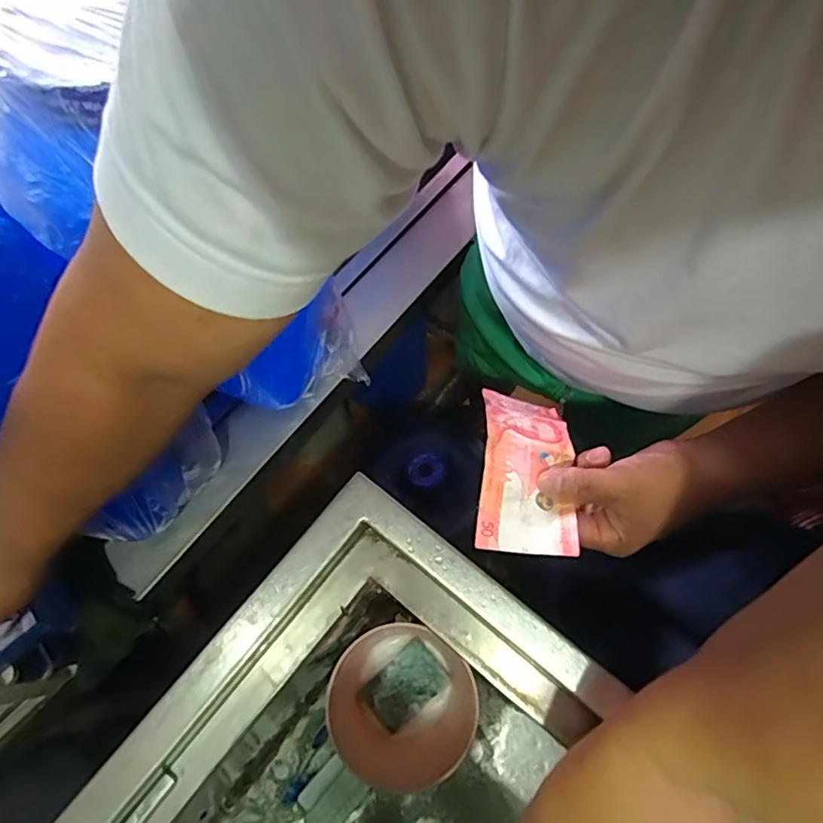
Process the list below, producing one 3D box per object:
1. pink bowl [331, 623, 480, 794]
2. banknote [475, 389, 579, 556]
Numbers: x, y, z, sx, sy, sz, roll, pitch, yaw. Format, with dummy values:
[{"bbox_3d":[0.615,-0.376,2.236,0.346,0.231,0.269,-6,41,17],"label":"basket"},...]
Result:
[{"bbox_3d":[-0.008,0.335,0.628,0.168,0.066,0.152,40,74,13],"label":"pink bowl"},{"bbox_3d":[0.084,0.036,0.396,0.064,0.025,0.145,8,48,3],"label":"banknote"}]

